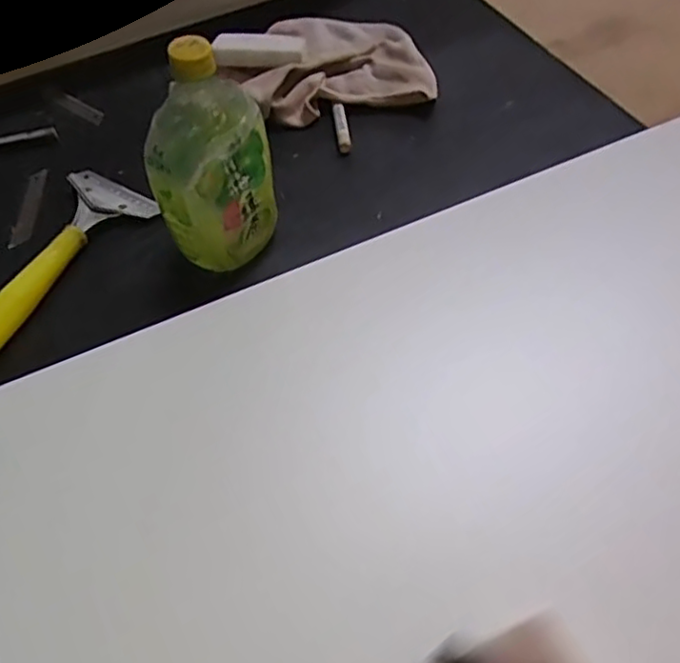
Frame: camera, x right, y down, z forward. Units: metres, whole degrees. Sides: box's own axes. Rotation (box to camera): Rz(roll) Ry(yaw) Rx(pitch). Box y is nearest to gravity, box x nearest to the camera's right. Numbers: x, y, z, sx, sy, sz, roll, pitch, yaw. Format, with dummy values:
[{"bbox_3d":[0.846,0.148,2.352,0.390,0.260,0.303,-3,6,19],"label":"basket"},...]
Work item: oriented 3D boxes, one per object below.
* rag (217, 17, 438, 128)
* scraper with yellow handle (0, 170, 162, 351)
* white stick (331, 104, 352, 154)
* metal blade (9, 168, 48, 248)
[{"bbox_3d":[-0.011,-0.304,0.711,0.215,0.032,0.171,-7,55,-4],"label":"rag"},{"bbox_3d":[-0.257,-0.068,0.561,0.089,0.023,0.213,21,58,16],"label":"scraper with yellow handle"},{"bbox_3d":[0.002,-0.212,0.665,0.013,0.009,0.068,-6,55,-3],"label":"white stick"},{"bbox_3d":[-0.300,-0.120,0.618,0.022,0.004,0.104,-11,53,4],"label":"metal blade"}]

